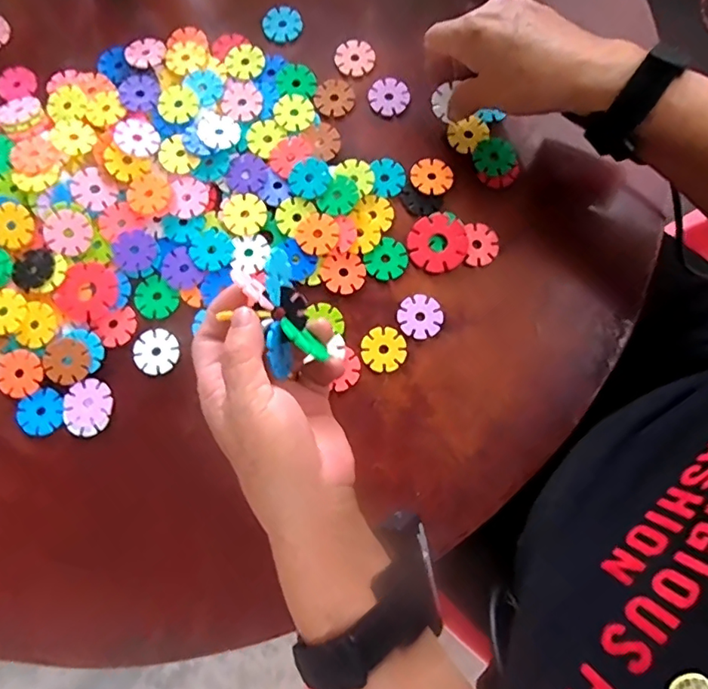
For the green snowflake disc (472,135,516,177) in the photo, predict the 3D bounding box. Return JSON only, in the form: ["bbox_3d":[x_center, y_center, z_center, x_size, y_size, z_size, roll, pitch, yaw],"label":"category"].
[{"bbox_3d":[0.108,-0.146,0.407,0.030,0.007,0.032,0,79,-1],"label":"green snowflake disc"}]

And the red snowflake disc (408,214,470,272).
[{"bbox_3d":[0.063,-0.076,0.394,0.043,0.005,0.044,0,79,-1],"label":"red snowflake disc"}]

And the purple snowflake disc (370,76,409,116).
[{"bbox_3d":[0.028,-0.198,0.421,0.028,0.004,0.031,-7,79,-2],"label":"purple snowflake disc"}]

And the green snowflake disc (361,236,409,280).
[{"bbox_3d":[0.025,-0.062,0.389,0.029,0.004,0.032,44,81,7],"label":"green snowflake disc"}]

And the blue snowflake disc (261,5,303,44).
[{"bbox_3d":[-0.059,-0.264,0.435,0.033,0.004,0.032,0,79,-1],"label":"blue snowflake disc"}]

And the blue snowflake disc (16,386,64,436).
[{"bbox_3d":[-0.218,0.048,0.369,0.031,0.004,0.031,0,79,-1],"label":"blue snowflake disc"}]

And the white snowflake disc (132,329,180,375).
[{"bbox_3d":[-0.142,0.005,0.379,0.031,0.004,0.032,0,79,-1],"label":"white snowflake disc"}]

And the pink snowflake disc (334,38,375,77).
[{"bbox_3d":[0.001,-0.234,0.429,0.031,0.004,0.033,0,79,-1],"label":"pink snowflake disc"}]

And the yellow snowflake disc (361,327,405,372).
[{"bbox_3d":[0.021,0.003,0.375,0.031,0.004,0.031,0,79,-1],"label":"yellow snowflake disc"}]

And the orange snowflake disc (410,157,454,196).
[{"bbox_3d":[0.059,-0.130,0.406,0.031,0.004,0.034,0,79,-1],"label":"orange snowflake disc"}]

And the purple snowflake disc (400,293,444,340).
[{"bbox_3d":[0.049,-0.020,0.380,0.029,0.004,0.032,2,79,-1],"label":"purple snowflake disc"}]

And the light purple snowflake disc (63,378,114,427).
[{"bbox_3d":[-0.185,0.040,0.369,0.032,0.004,0.031,0,79,-1],"label":"light purple snowflake disc"}]

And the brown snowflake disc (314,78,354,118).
[{"bbox_3d":[-0.016,-0.196,0.419,0.030,0.004,0.033,0,79,-1],"label":"brown snowflake disc"}]

